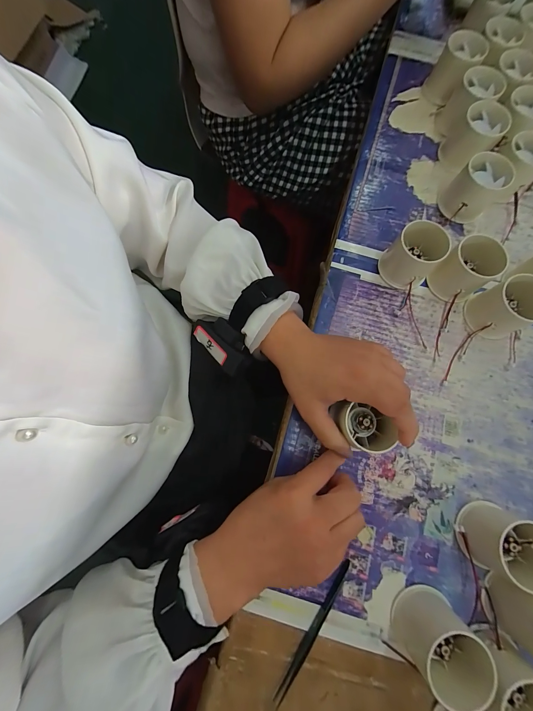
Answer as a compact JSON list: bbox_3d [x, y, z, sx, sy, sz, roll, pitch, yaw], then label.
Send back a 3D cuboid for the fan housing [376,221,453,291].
[{"bbox_3d":[0.161,-0.109,0.299,0.052,0.048,0.052,0,77,0],"label":"fan housing"}]

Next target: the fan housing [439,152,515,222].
[{"bbox_3d":[0.251,-0.201,0.326,0.056,0.049,0.053,-44,81,-9],"label":"fan housing"}]

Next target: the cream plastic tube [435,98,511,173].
[{"bbox_3d":[0.260,-0.275,0.343,0.055,0.050,0.055,26,78,6],"label":"cream plastic tube"}]

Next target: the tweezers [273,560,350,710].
[{"bbox_3d":[0.042,0.240,0.237,0.008,0.006,0.121,34,79,7],"label":"tweezers"}]

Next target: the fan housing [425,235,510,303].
[{"bbox_3d":[0.219,-0.094,0.293,0.050,0.055,0.055,0,77,0],"label":"fan housing"}]

